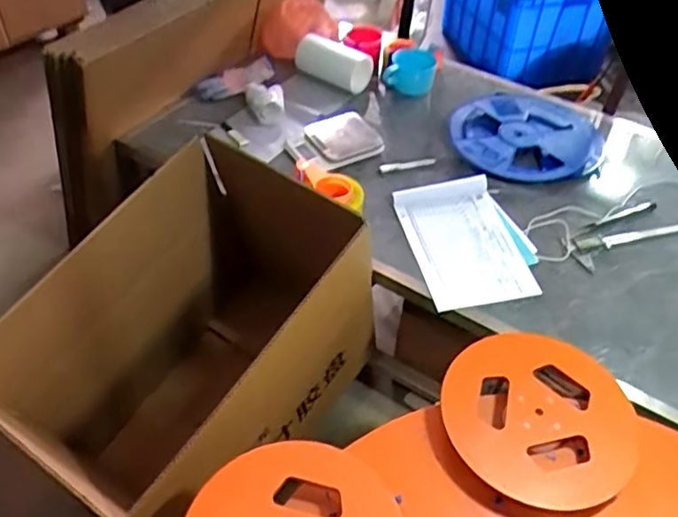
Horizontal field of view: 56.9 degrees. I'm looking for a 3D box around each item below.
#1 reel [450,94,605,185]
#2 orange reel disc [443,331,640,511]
[{"bbox_3d":[0.439,-0.296,1.444,0.347,0.059,0.319,7,47,4],"label":"reel"},{"bbox_3d":[0.289,0.223,0.905,0.274,0.028,0.264,2,47,-2],"label":"orange reel disc"}]

